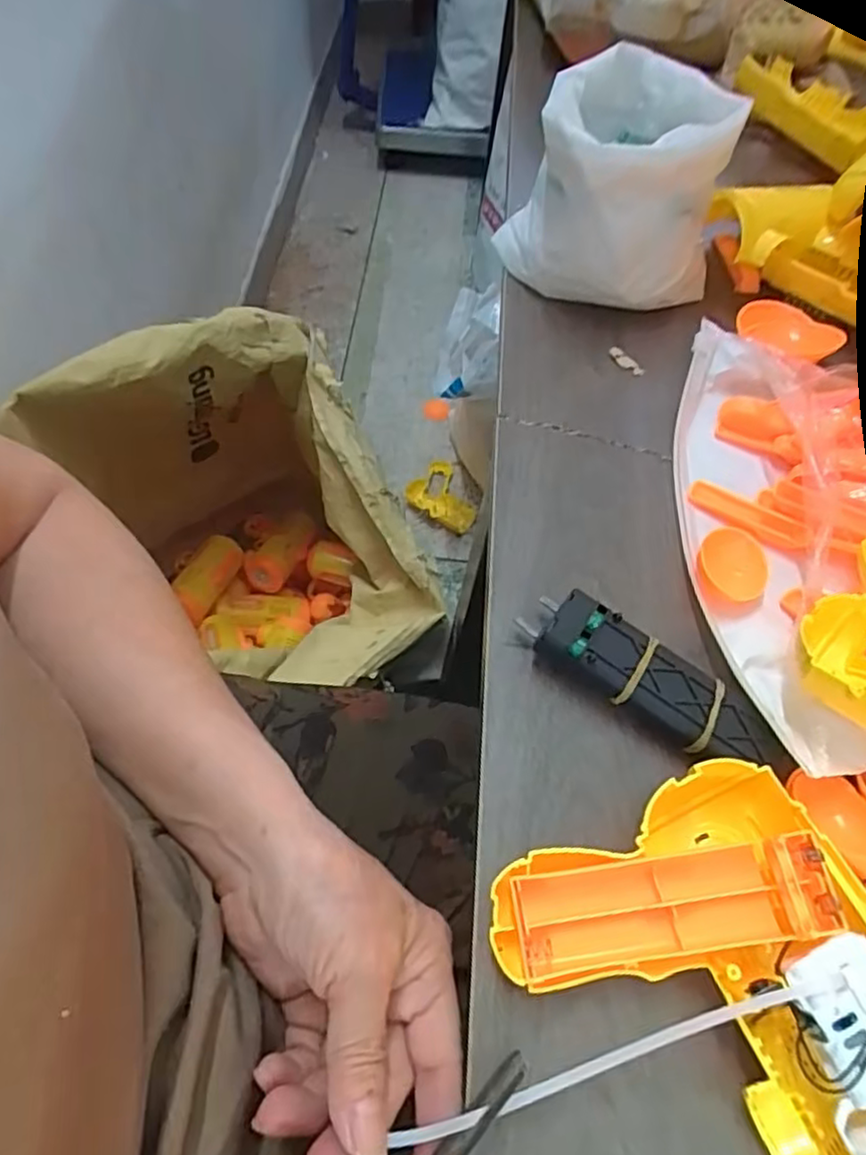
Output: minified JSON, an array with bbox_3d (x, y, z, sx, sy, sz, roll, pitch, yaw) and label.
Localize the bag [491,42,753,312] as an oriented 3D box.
[{"bbox_3d":[0.114,-0.243,0.417,0.132,0.096,0.127,11,61,5],"label":"bag"}]

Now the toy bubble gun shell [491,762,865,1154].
[{"bbox_3d":[0.101,0.142,0.230,0.122,0.042,0.130,-22,63,-13],"label":"toy bubble gun shell"}]

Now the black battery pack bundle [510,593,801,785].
[{"bbox_3d":[0.095,0.048,0.293,0.120,0.023,0.035,32,64,16],"label":"black battery pack bundle"}]

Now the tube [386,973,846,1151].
[{"bbox_3d":[0.061,0.157,0.221,0.154,0.006,0.007,-20,62,-1],"label":"tube"}]

